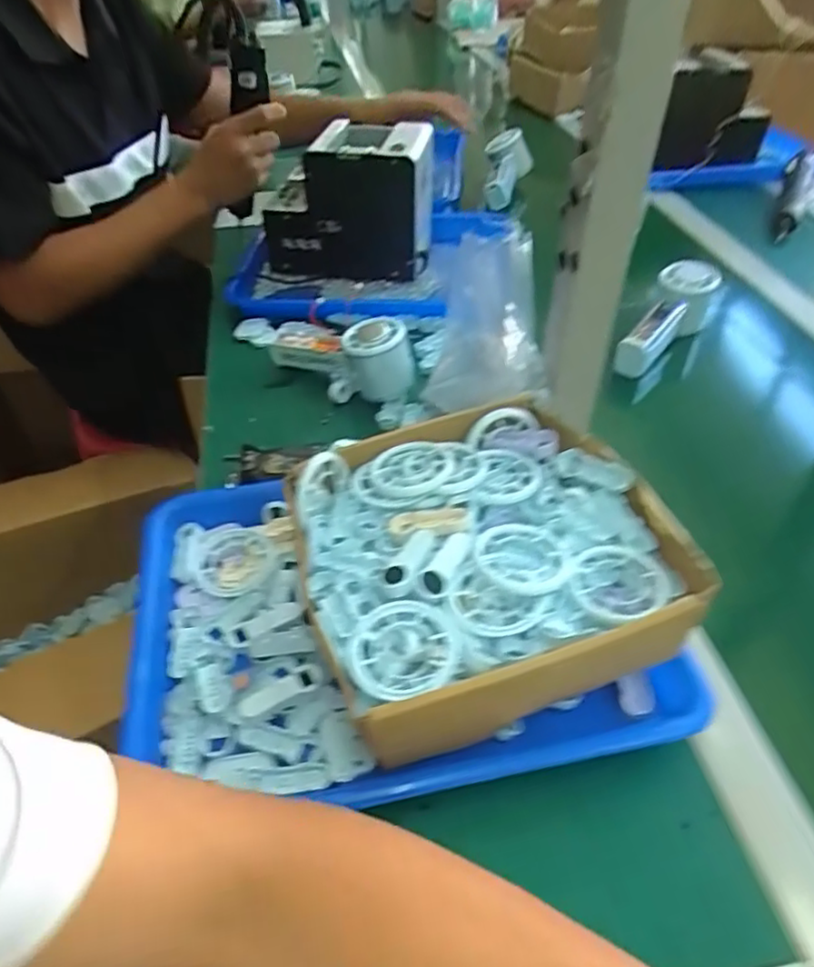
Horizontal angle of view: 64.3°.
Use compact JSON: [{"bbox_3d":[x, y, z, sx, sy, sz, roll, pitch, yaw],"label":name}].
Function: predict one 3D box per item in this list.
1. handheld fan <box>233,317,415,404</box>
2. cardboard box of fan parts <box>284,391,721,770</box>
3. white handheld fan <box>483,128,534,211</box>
[{"bbox_3d":[-0.092,-0.152,0.665,0.228,0.077,0.068,32,53,30],"label":"handheld fan"},{"bbox_3d":[0.047,0.055,0.420,0.221,0.090,0.215,-10,44,-10],"label":"cardboard box of fan parts"},{"bbox_3d":[0.154,-0.475,0.978,0.071,0.081,0.165,5,44,6],"label":"white handheld fan"}]

